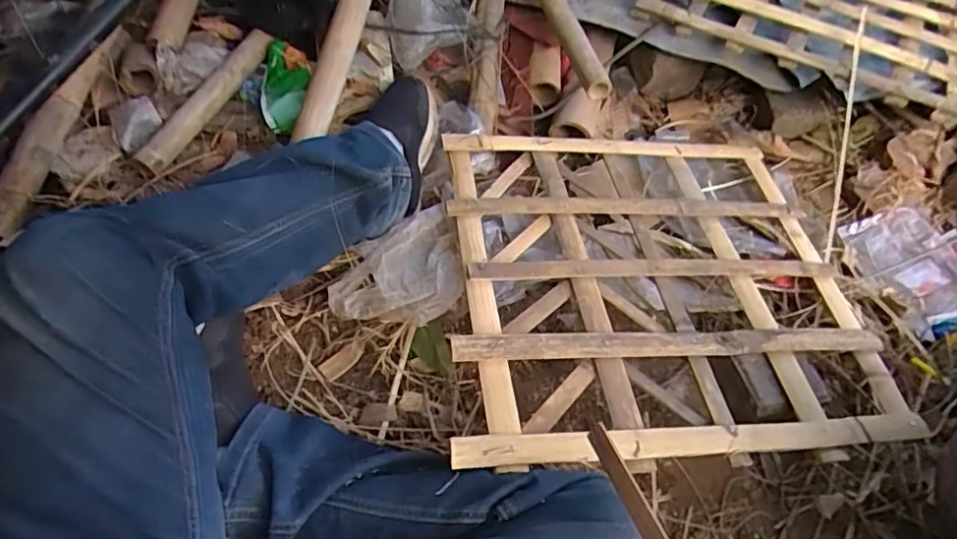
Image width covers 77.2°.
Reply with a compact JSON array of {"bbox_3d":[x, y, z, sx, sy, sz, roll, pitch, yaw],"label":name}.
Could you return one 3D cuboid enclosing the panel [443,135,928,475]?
[{"bbox_3d":[0.224,-0.003,0.783,0.523,0.045,0.555,4,45,-10],"label":"panel"}]

